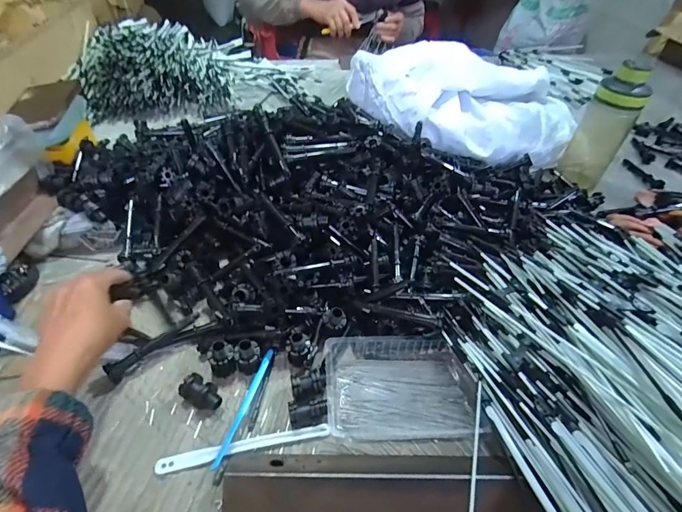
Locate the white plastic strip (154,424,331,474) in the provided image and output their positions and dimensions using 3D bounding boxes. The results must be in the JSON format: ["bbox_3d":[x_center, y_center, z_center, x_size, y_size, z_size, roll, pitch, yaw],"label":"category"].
[{"bbox_3d":[-0.080,0.160,0.326,0.141,0.010,0.014,-8,45,-12],"label":"white plastic strip"}]

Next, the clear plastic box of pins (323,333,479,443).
[{"bbox_3d":[0.056,0.121,0.364,0.140,0.030,0.093,2,44,-1],"label":"clear plastic box of pins"}]

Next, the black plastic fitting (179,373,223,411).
[{"bbox_3d":[-0.124,0.125,0.349,0.040,0.023,0.023,25,48,21],"label":"black plastic fitting"}]

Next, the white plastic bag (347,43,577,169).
[{"bbox_3d":[0.209,-0.254,0.624,0.392,0.116,0.176,5,41,-16],"label":"white plastic bag"}]

